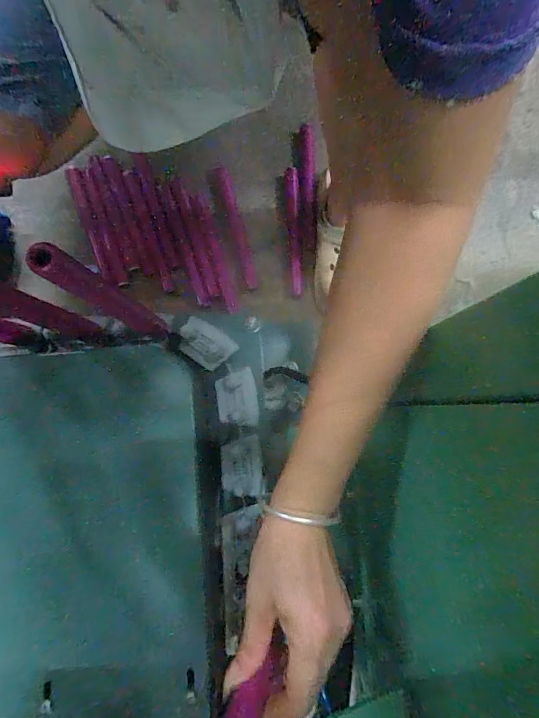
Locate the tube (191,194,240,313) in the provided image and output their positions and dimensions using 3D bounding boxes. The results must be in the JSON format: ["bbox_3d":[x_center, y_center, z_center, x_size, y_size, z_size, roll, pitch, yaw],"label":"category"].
[{"bbox_3d":[-0.085,-0.167,0.599,0.022,0.024,0.196,-17,83,-1],"label":"tube"}]

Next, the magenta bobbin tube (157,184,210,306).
[{"bbox_3d":[-0.135,-0.178,0.599,0.018,0.026,0.206,-20,83,-2],"label":"magenta bobbin tube"}]

